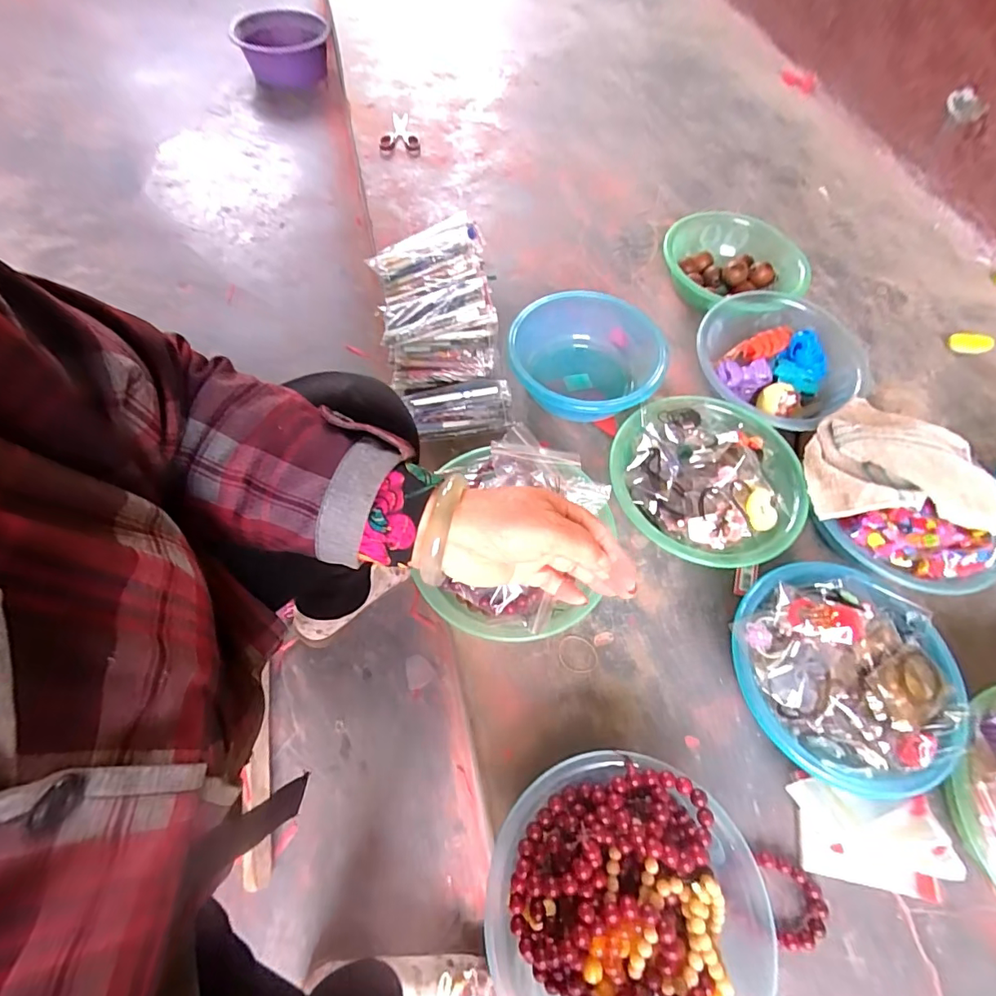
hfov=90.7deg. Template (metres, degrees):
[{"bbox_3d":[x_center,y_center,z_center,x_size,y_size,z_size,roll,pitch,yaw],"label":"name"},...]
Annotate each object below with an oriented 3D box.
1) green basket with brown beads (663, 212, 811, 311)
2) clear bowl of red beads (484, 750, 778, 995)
[{"bbox_3d":[0.402,-0.396,0.851,0.247,0.082,0.196,7,63,1],"label":"green basket with brown beads"},{"bbox_3d":[0.113,0.362,0.429,0.237,0.092,0.229,1,63,-2],"label":"clear bowl of red beads"}]

